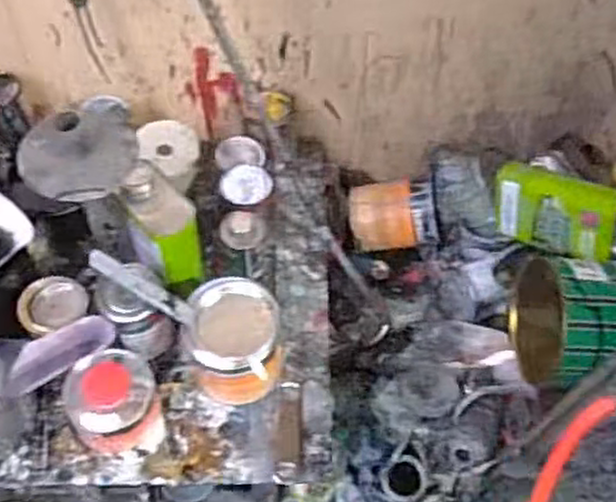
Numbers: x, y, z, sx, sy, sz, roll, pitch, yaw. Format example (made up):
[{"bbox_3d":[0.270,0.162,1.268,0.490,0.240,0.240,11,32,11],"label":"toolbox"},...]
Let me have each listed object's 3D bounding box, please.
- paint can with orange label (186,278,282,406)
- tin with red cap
[{"bbox_3d":[-0.084,0.108,0.848,0.096,0.136,0.090,3,56,-4],"label":"paint can with orange label"},{"bbox_3d":[-0.224,0.174,0.847,0.096,0.089,0.101,3,56,-4],"label":"tin with red cap"}]

